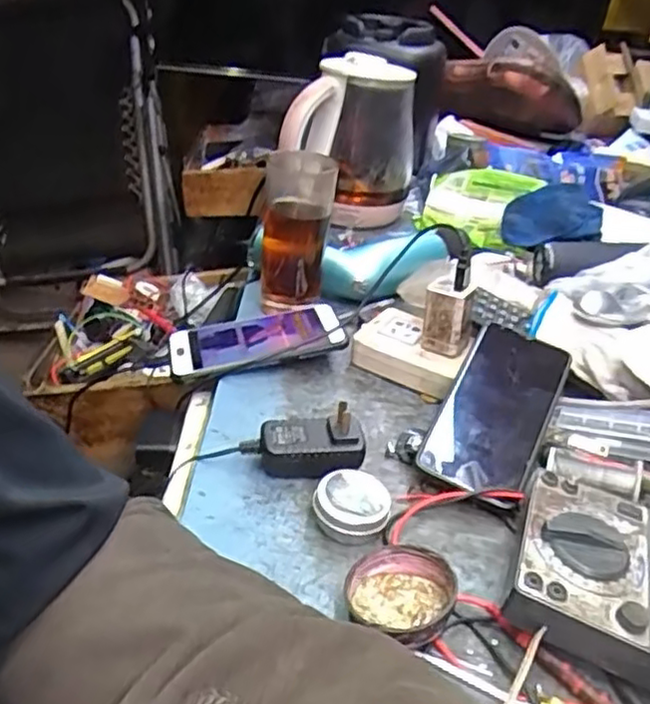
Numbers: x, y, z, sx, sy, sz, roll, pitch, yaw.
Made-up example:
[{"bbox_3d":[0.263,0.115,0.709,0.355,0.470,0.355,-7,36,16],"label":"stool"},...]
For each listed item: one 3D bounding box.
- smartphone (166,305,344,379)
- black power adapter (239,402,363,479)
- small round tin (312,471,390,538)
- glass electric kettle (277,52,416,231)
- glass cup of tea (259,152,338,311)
[{"bbox_3d":[-0.062,-0.011,0.620,0.152,0.010,0.072,-12,32,-10],"label":"smartphone"},{"bbox_3d":[-0.015,0.065,0.487,0.083,0.049,0.032,6,32,-2],"label":"black power adapter"},{"bbox_3d":[0.018,0.103,0.459,0.048,0.023,0.047,6,32,-3],"label":"small round tin"},{"bbox_3d":[0.033,-0.267,0.871,0.154,0.193,0.109,12,32,6],"label":"glass electric kettle"},{"bbox_3d":[-0.028,-0.126,0.672,0.063,0.136,0.065,5,32,-4],"label":"glass cup of tea"}]

